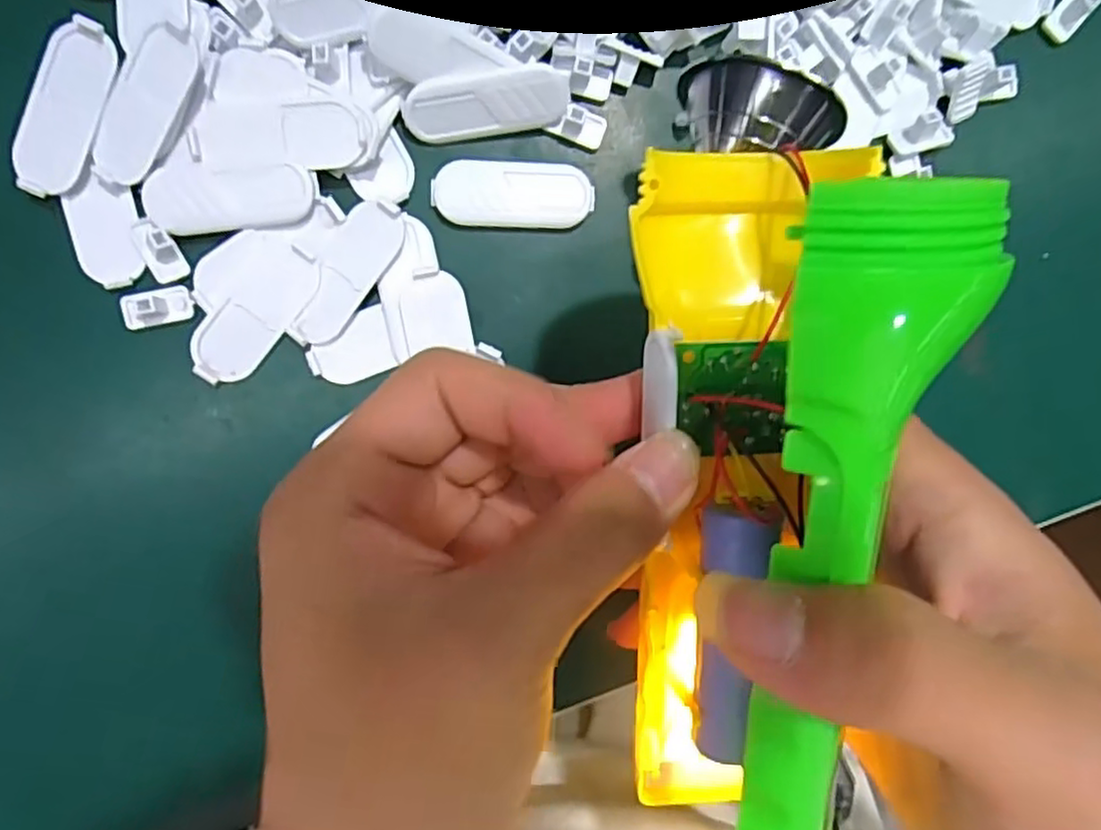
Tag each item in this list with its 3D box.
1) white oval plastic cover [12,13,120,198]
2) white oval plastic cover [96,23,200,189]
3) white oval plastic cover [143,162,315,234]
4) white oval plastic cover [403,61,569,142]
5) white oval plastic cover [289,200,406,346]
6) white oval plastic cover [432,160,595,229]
[{"bbox_3d":[-0.141,-0.089,0.202,0.021,0.007,0.050,25,91,-5],"label":"white oval plastic cover"},{"bbox_3d":[-0.117,-0.089,0.202,0.019,0.005,0.047,34,103,-5],"label":"white oval plastic cover"},{"bbox_3d":[-0.096,-0.065,0.207,0.049,0.004,0.018,-7,93,-4],"label":"white oval plastic cover"},{"bbox_3d":[-0.019,-0.093,0.211,0.049,0.004,0.019,-7,137,1],"label":"white oval plastic cover"},{"bbox_3d":[-0.063,-0.044,0.213,0.019,0.005,0.048,35,90,-5],"label":"white oval plastic cover"},{"bbox_3d":[-0.011,-0.070,0.221,0.049,0.004,0.020,1,93,-4],"label":"white oval plastic cover"}]

